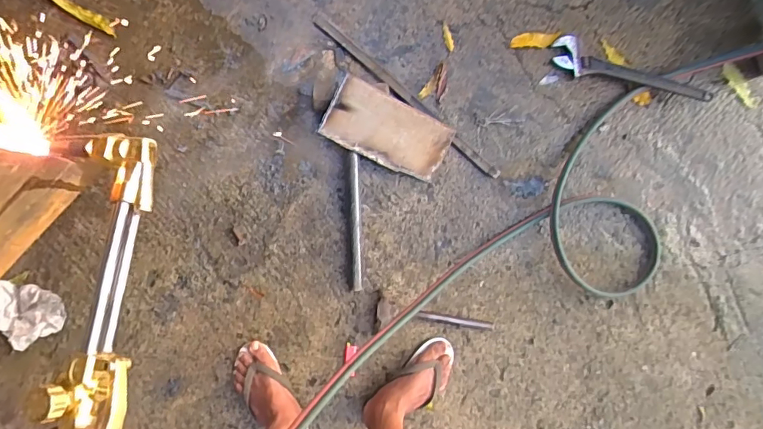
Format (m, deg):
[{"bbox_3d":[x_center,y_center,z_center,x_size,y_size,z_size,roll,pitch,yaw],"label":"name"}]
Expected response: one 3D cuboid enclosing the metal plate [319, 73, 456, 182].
[{"bbox_3d":[0.016,-0.175,0.987,0.267,0.015,0.135,24,101,-16],"label":"metal plate"}]

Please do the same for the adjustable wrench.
[{"bbox_3d":[0.565,-0.307,1.056,0.382,0.037,0.089,23,92,-6],"label":"adjustable wrench"}]

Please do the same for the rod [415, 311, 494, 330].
[{"bbox_3d":[0.169,0.243,1.069,0.182,0.011,0.017,10,90,-6],"label":"rod"}]

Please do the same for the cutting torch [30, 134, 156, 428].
[{"bbox_3d":[-0.209,0.176,0.288,0.059,0.066,0.482,7,78,-2],"label":"cutting torch"}]

